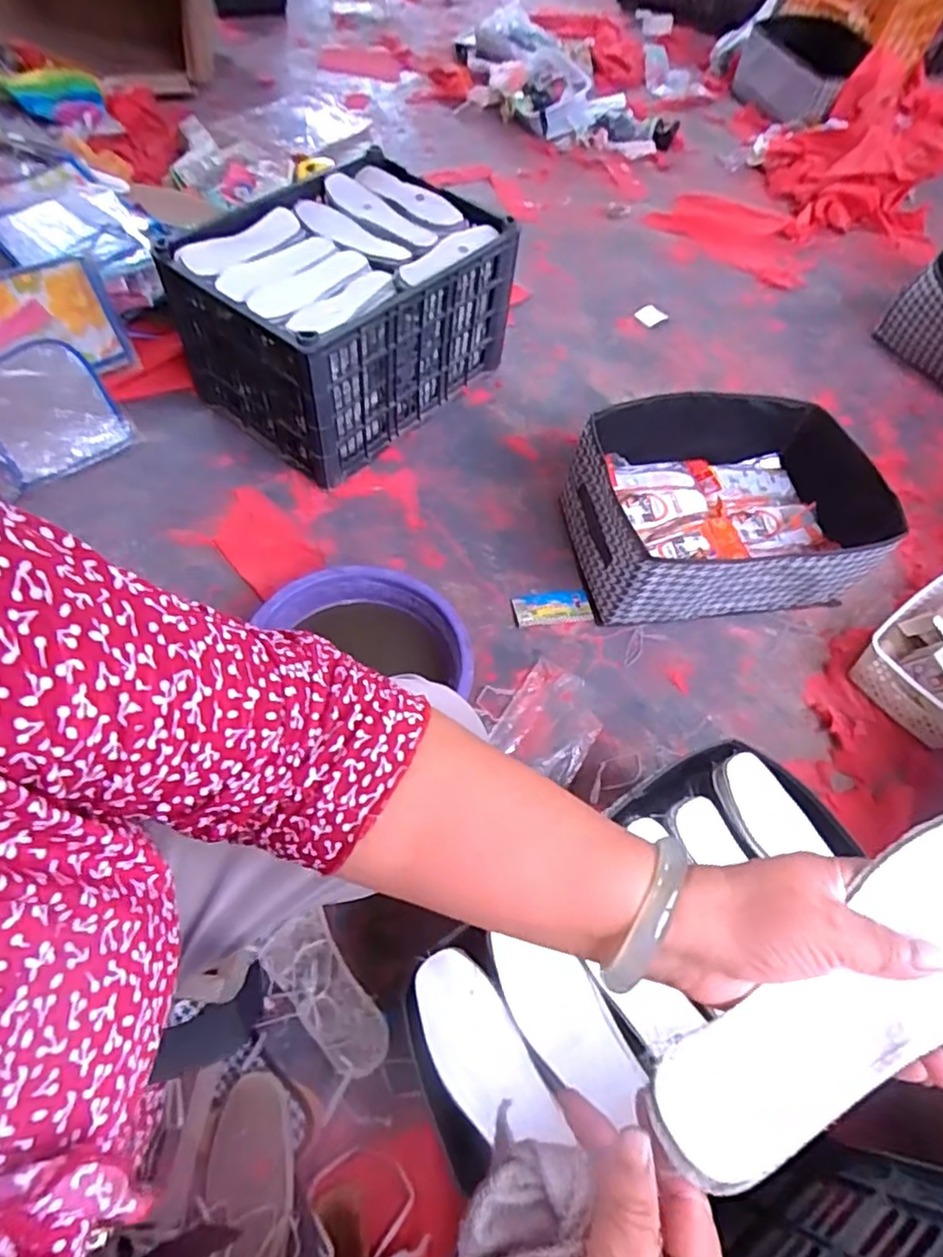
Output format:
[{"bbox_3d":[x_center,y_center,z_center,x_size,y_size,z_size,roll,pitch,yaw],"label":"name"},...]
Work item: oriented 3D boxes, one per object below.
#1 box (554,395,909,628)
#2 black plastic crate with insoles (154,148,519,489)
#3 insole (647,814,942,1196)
[{"bbox_3d":[0.399,-0.185,1.029,0.453,0.189,0.324,-8,60,-10],"label":"box"},{"bbox_3d":[-0.216,-0.557,1.152,0.396,0.276,0.489,36,62,15],"label":"black plastic crate with insoles"},{"bbox_3d":[0.174,0.158,0.281,0.216,0.016,0.066,-37,65,-5],"label":"insole"}]

